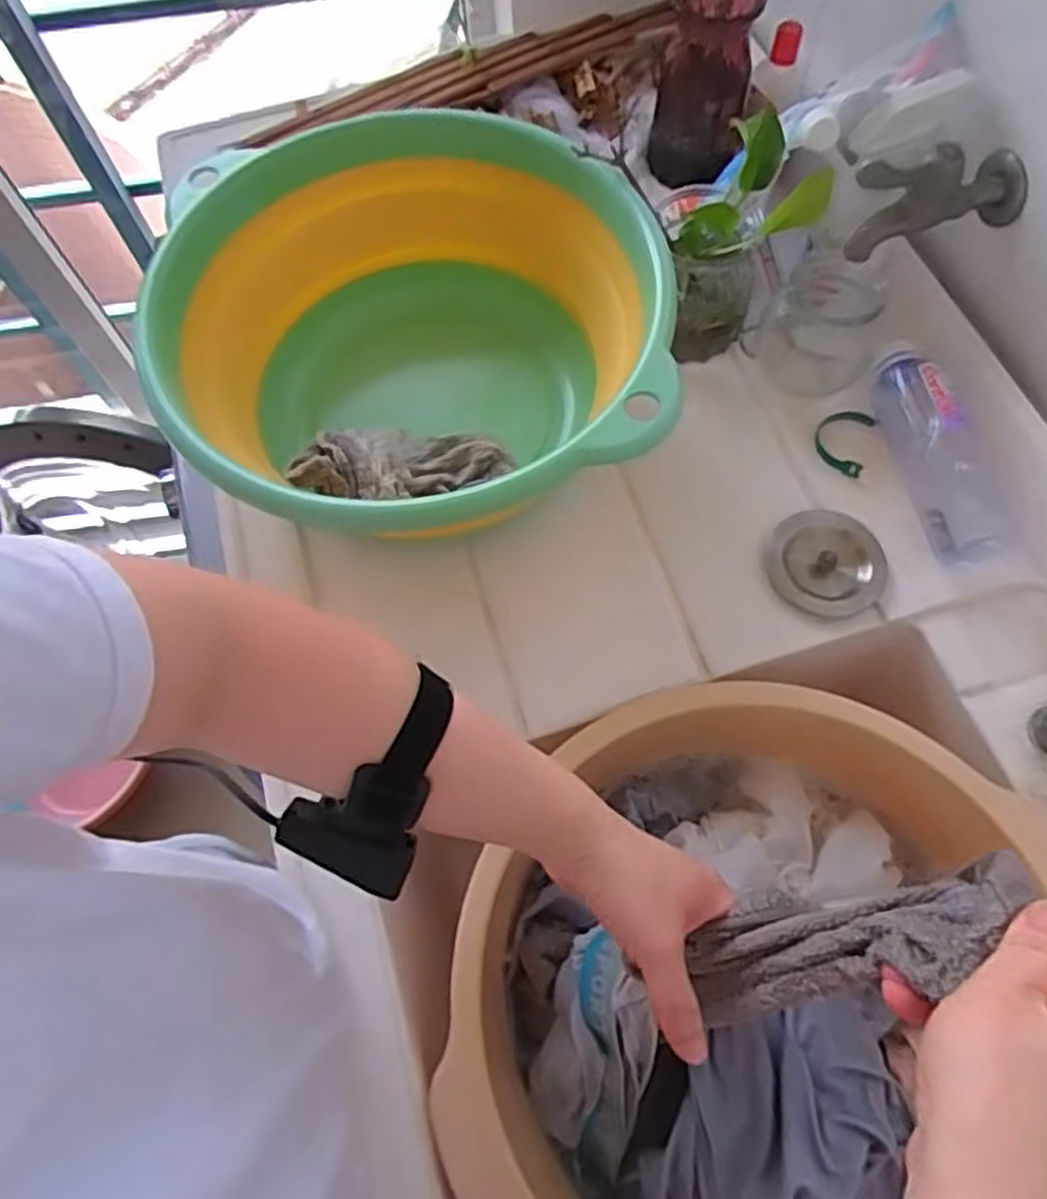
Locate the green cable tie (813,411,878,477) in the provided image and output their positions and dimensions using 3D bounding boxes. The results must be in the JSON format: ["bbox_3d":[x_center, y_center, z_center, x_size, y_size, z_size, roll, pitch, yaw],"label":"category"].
[{"bbox_3d":[0.256,-0.127,0.635,0.042,0.010,0.061,19,68,12],"label":"green cable tie"}]

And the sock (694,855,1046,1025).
[{"bbox_3d":[0.144,0.161,0.373,0.052,0.176,0.053,5,58,-37],"label":"sock"}]

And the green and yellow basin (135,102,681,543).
[{"bbox_3d":[-0.080,-0.181,0.598,0.352,0.148,0.355,-1,65,3],"label":"green and yellow basin"}]

